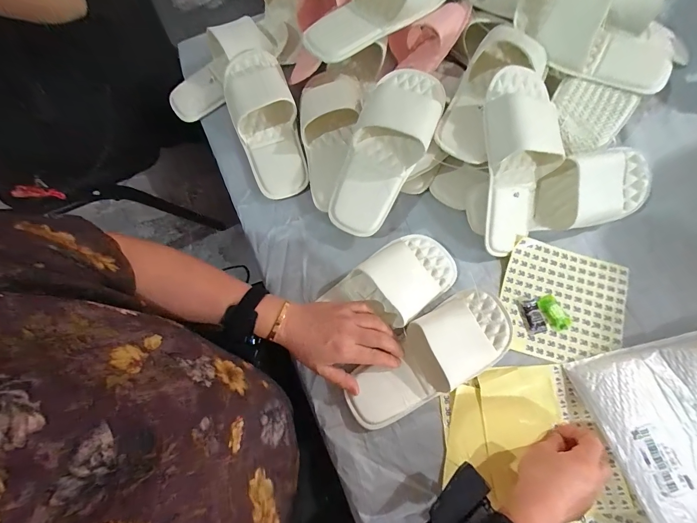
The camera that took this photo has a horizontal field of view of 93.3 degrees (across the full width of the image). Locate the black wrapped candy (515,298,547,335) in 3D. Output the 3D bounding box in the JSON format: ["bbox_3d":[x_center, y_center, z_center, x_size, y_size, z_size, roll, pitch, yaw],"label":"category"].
[{"bbox_3d":[0.252,0.073,0.450,0.028,0.004,0.048,-13,77,-3],"label":"black wrapped candy"}]

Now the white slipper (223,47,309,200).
[{"bbox_3d":[-0.125,-0.210,0.511,0.097,0.061,0.235,-20,77,-5],"label":"white slipper"}]

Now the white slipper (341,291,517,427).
[{"bbox_3d":[0.104,0.127,0.420,0.228,0.045,0.095,-36,79,-2],"label":"white slipper"}]

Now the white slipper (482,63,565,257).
[{"bbox_3d":[0.223,-0.127,0.431,0.107,0.074,0.240,-4,107,-1],"label":"white slipper"}]

